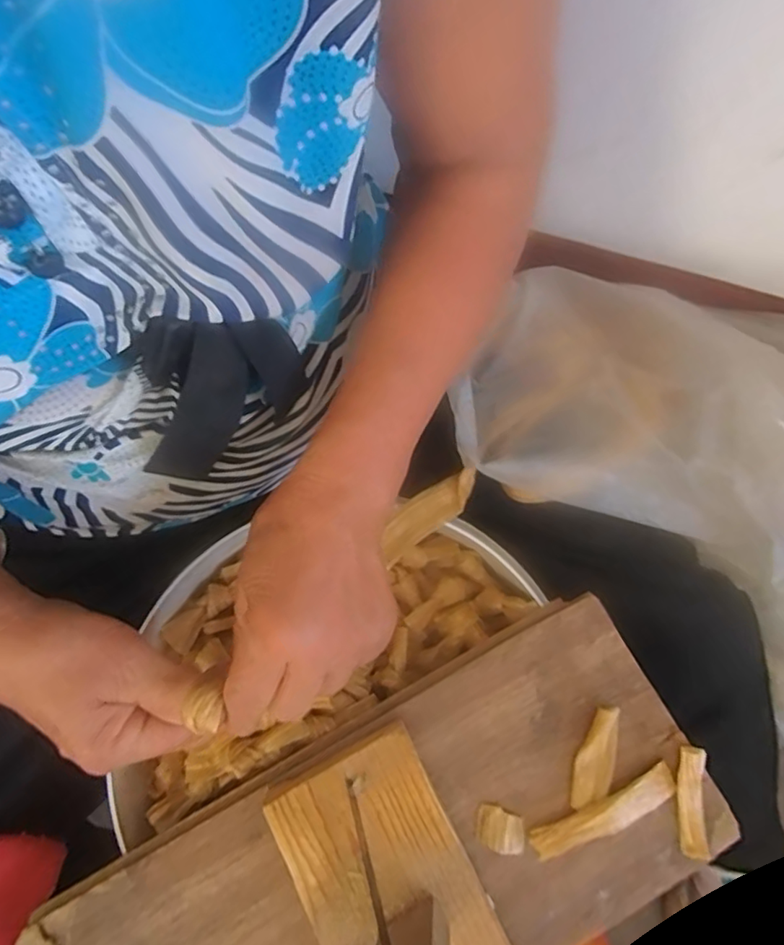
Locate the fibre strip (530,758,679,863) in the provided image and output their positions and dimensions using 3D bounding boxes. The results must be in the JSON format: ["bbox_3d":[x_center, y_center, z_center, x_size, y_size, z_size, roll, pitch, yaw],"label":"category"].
[{"bbox_3d":[0.122,0.195,0.317,0.089,0.010,0.020,-25,79,-4],"label":"fibre strip"}]

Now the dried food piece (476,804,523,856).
[{"bbox_3d":[0.062,0.205,0.320,0.026,0.004,0.023,10,79,3],"label":"dried food piece"}]

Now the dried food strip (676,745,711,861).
[{"bbox_3d":[0.172,0.189,0.320,0.015,0.009,0.060,0,79,1],"label":"dried food strip"}]

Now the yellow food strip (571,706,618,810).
[{"bbox_3d":[0.120,0.165,0.324,0.022,0.006,0.058,18,80,4],"label":"yellow food strip"}]

